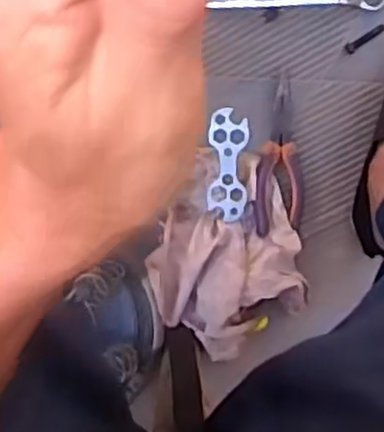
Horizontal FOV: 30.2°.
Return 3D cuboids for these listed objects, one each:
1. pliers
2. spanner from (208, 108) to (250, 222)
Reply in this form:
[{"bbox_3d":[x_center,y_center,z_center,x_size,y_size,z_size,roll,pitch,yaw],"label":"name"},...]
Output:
[{"bbox_3d":[0.100,-0.064,0.797,0.053,0.014,0.170,2,99,1],"label":"pliers"},{"bbox_3d":[0.041,-0.058,0.807,0.044,0.006,0.125,3,91,0],"label":"spanner"}]

